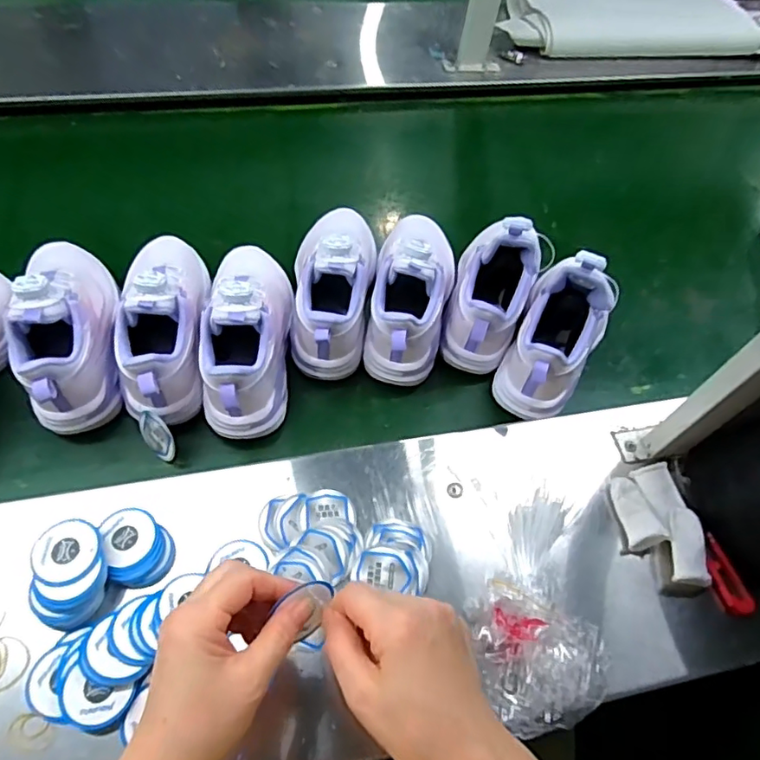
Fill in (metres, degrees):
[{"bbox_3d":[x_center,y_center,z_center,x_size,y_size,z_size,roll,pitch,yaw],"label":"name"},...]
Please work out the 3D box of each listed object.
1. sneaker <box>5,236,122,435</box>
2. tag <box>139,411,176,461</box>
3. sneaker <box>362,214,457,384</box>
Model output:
[{"bbox_3d":[-0.308,-0.061,0.540,0.076,0.113,0.232,-12,57,-12],"label":"sneaker"},{"bbox_3d":[-0.209,0.053,0.514,0.043,0.041,0.005,31,32,12],"label":"tag"},{"bbox_3d":[0.035,-0.105,0.596,0.084,0.120,0.211,13,55,5],"label":"sneaker"}]

